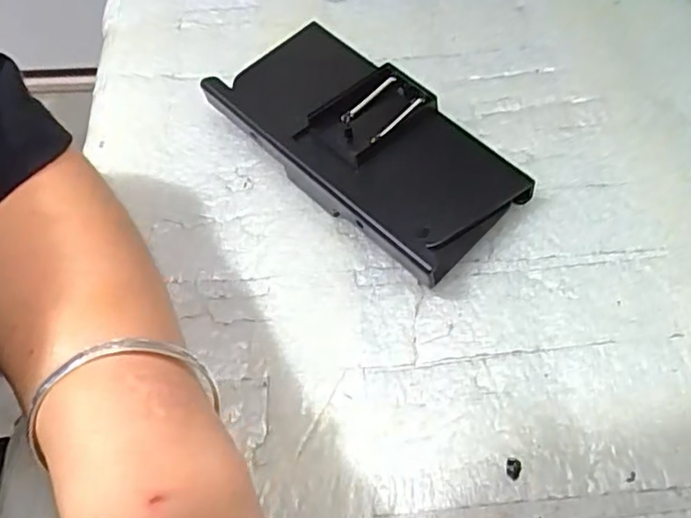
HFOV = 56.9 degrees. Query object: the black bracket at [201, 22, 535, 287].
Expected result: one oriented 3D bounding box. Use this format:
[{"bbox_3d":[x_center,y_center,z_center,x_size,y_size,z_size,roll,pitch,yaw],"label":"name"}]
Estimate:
[{"bbox_3d":[0.007,-0.062,0.333,0.082,0.029,0.170,-37,63,-20],"label":"black bracket"}]

